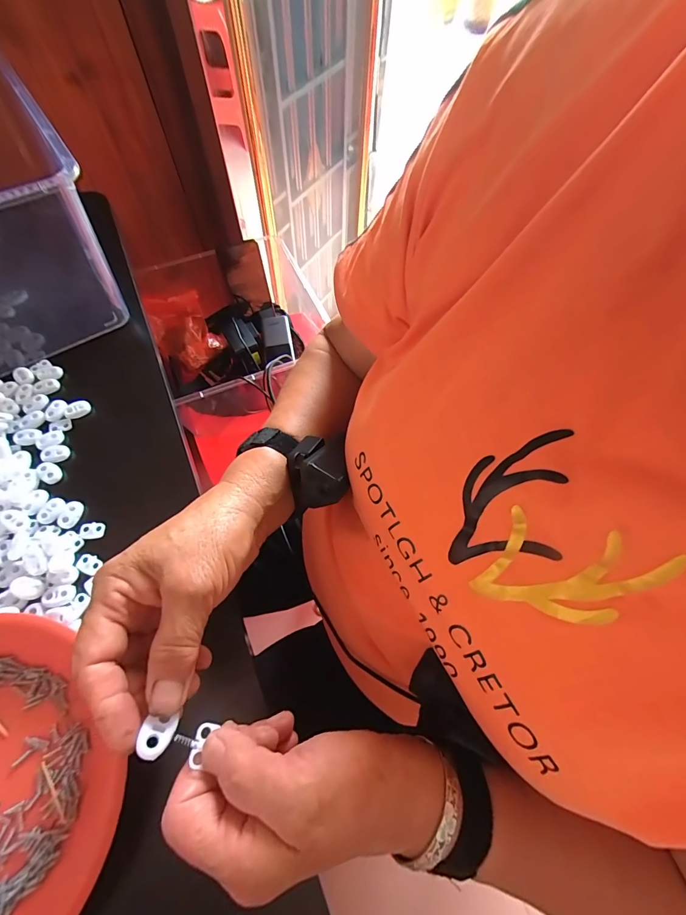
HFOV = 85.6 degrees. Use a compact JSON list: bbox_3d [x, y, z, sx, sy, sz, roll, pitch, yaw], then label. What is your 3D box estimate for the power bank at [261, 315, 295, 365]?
[{"bbox_3d":[-0.128,-0.231,0.714,0.055,0.022,0.102,-8,64,-6],"label":"power bank"}]

